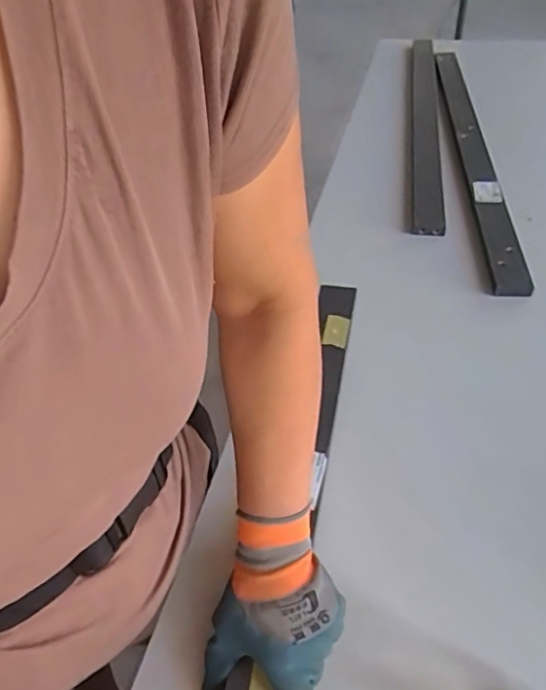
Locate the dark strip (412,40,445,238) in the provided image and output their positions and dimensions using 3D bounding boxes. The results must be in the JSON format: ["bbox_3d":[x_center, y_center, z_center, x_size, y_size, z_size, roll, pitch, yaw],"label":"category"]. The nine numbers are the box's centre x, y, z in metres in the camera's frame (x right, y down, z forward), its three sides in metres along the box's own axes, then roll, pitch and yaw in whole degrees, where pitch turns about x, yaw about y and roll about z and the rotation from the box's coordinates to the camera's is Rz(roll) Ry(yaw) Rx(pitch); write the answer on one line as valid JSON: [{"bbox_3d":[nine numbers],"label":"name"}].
[{"bbox_3d":[0.340,-0.520,1.246,0.053,0.022,0.934,5,47,9],"label":"dark strip"}]

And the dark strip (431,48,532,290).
[{"bbox_3d":[0.405,-0.415,1.137,0.062,0.033,0.945,2,47,6],"label":"dark strip"}]

